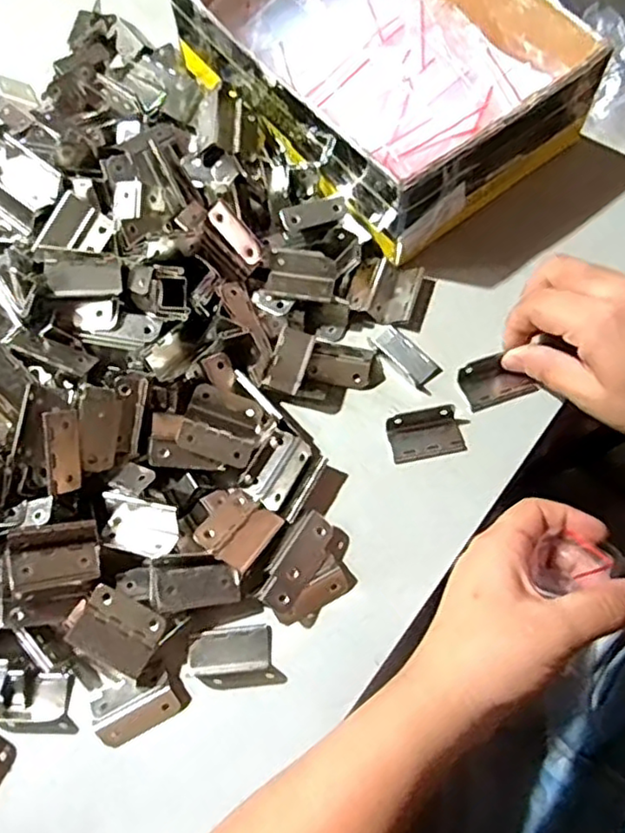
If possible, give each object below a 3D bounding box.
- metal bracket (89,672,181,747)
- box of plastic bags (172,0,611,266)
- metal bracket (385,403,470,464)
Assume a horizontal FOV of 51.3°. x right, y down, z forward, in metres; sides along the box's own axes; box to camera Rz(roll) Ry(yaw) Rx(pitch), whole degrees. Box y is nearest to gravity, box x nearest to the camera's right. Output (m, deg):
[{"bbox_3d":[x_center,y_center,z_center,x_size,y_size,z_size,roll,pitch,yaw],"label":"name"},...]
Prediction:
[{"bbox_3d":[-0.089,0.143,0.323,0.041,0.012,0.026,-28,68,-9],"label":"metal bracket"},{"bbox_3d":[0.044,-0.249,0.446,0.178,0.064,0.249,-38,70,-13],"label":"box of plastic bags"},{"bbox_3d":[0.066,0.009,0.373,0.045,0.012,0.026,-12,66,-2],"label":"metal bracket"}]

